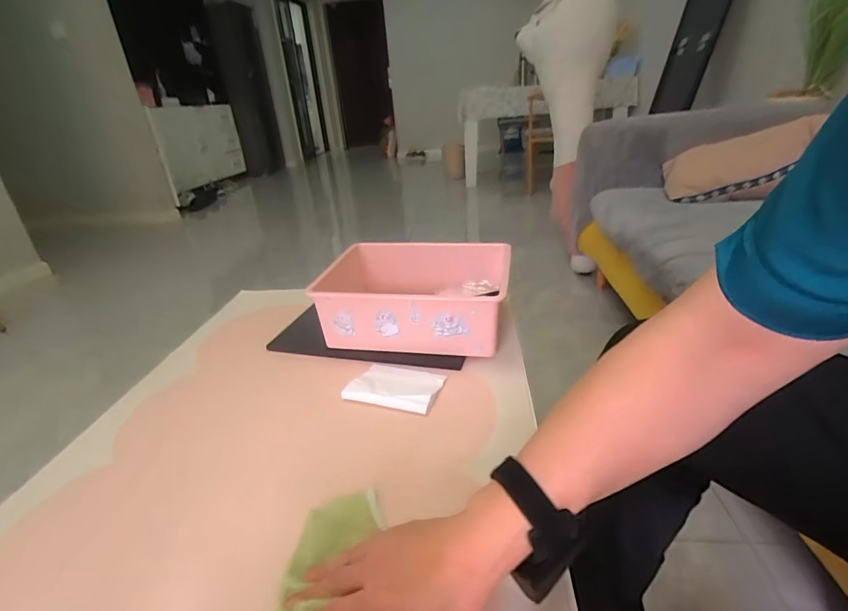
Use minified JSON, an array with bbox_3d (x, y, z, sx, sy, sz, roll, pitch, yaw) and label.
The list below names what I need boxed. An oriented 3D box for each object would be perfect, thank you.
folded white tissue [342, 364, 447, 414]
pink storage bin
[{"bbox_3d":[-0.040,0.112,0.615,0.124,0.013,0.092,5,27,19],"label":"folded white tissue"},{"bbox_3d":[-0.011,-0.015,0.751,0.285,0.120,0.231,2,26,14],"label":"pink storage bin"}]

